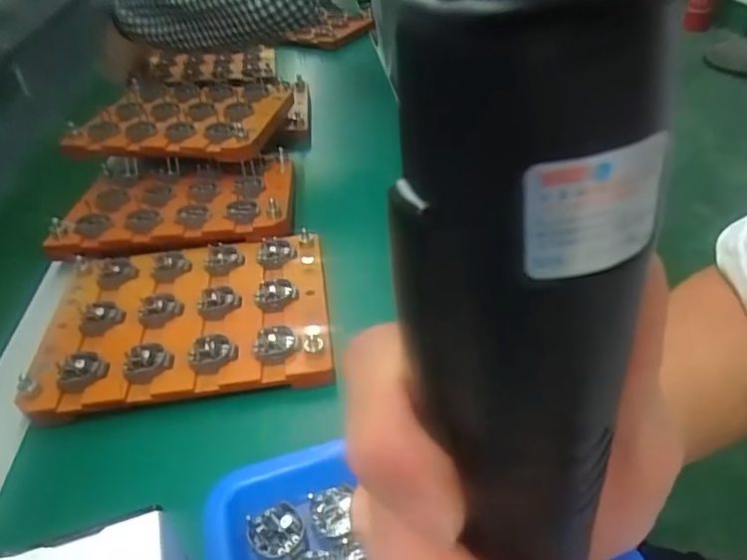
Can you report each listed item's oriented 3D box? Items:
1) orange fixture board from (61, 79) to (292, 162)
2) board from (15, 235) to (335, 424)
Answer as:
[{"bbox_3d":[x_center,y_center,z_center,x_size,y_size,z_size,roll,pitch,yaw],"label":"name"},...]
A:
[{"bbox_3d":[-0.188,-0.165,0.572,0.188,0.029,0.151,2,40,9],"label":"orange fixture board"},{"bbox_3d":[-0.128,0.020,0.390,0.188,0.018,0.150,-9,40,-4],"label":"board"}]

